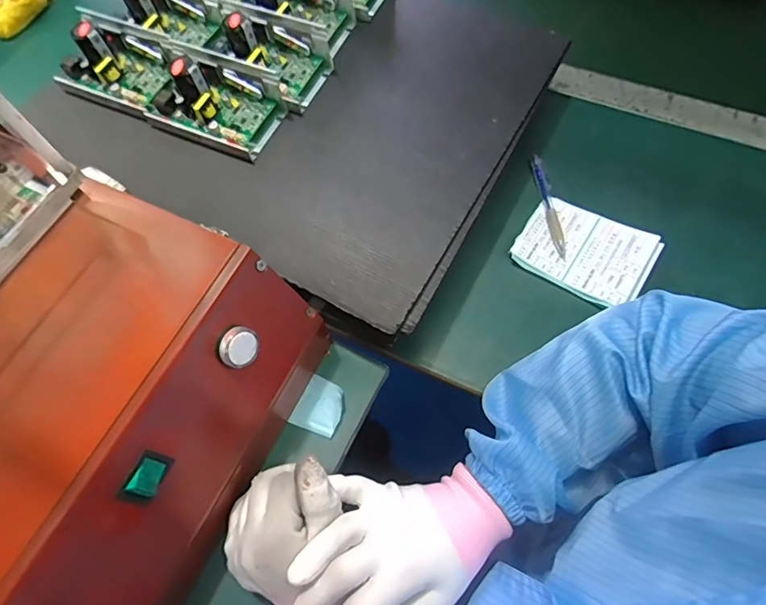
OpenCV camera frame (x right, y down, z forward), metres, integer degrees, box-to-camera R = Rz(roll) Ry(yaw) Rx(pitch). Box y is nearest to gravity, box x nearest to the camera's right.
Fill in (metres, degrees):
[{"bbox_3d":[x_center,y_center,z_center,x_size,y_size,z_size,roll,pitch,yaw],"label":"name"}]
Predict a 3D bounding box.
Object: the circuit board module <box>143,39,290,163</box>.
[{"bbox_3d":[-0.175,-0.208,0.477,0.130,0.055,0.085,22,69,12],"label":"circuit board module"}]

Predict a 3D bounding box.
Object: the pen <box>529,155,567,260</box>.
[{"bbox_3d":[0.182,-0.107,0.510,0.013,0.007,0.135,-6,66,1],"label":"pen"}]

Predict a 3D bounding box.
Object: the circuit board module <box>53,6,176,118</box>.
[{"bbox_3d":[-0.291,-0.261,0.502,0.123,0.047,0.084,21,69,12],"label":"circuit board module"}]

